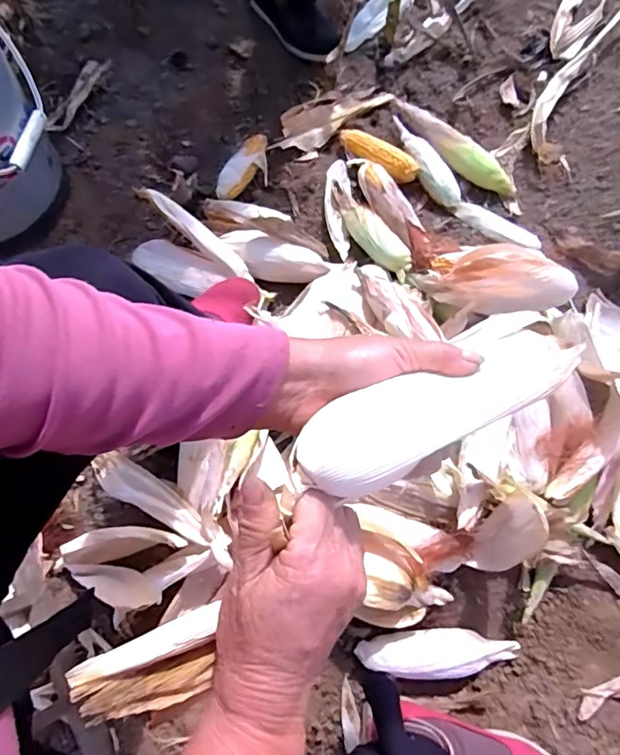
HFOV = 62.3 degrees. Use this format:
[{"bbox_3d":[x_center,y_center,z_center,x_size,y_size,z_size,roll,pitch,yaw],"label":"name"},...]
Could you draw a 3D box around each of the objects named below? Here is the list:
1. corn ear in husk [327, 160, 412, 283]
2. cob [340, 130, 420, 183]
[{"bbox_3d":[0.076,-0.264,0.884,0.096,0.073,0.270,-24,72,-9],"label":"corn ear in husk"},{"bbox_3d":[0.122,-0.409,0.952,0.168,0.046,0.053,37,76,10],"label":"cob"}]

